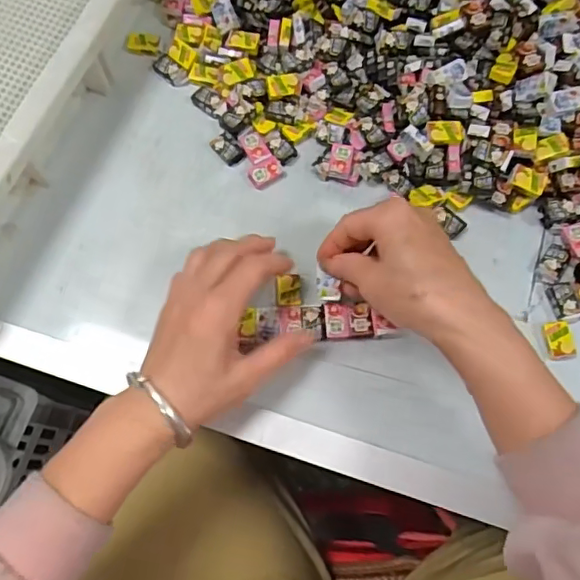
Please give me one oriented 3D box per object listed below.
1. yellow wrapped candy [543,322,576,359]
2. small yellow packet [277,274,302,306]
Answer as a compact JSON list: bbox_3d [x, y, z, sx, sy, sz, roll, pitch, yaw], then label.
[{"bbox_3d":[0.193,0.036,0.398,0.021,0.008,0.027,-3,72,-1],"label":"yellow wrapped candy"},{"bbox_3d":[-0.001,0.000,0.411,0.018,0.006,0.024,-2,72,0],"label":"small yellow packet"}]

